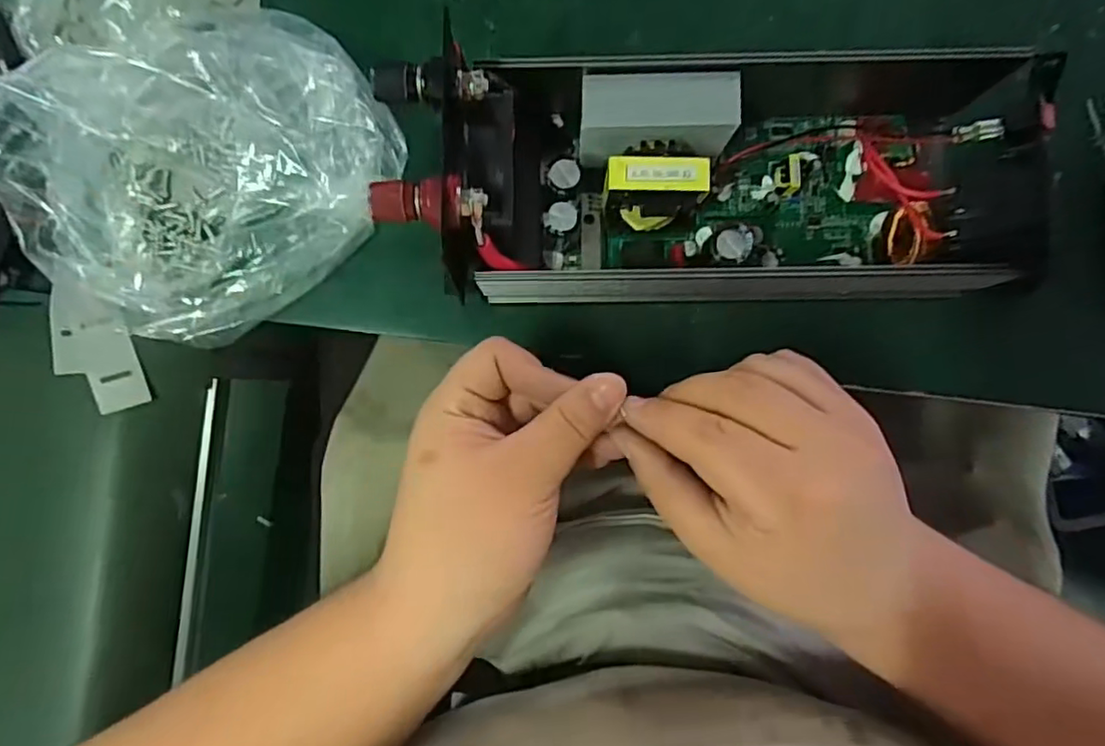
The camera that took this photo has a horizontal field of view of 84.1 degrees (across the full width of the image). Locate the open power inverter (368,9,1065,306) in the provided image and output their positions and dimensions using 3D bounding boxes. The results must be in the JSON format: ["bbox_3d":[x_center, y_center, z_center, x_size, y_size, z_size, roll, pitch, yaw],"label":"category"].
[{"bbox_3d":[0.072,-0.093,0.277,0.265,0.094,0.108,-2,87,1],"label":"open power inverter"}]

